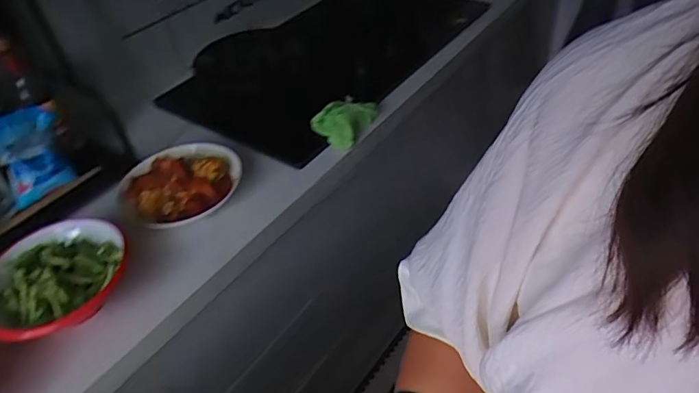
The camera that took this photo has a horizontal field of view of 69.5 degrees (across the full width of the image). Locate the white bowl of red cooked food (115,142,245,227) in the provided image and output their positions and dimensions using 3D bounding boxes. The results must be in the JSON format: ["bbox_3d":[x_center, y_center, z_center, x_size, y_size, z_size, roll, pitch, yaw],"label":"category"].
[{"bbox_3d":[-0.281,-0.018,0.856,0.198,0.044,0.179,-22,44,-15],"label":"white bowl of red cooked food"}]

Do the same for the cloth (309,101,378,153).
[{"bbox_3d":[-0.016,-0.150,0.941,0.095,0.072,0.132,15,47,23],"label":"cloth"}]

